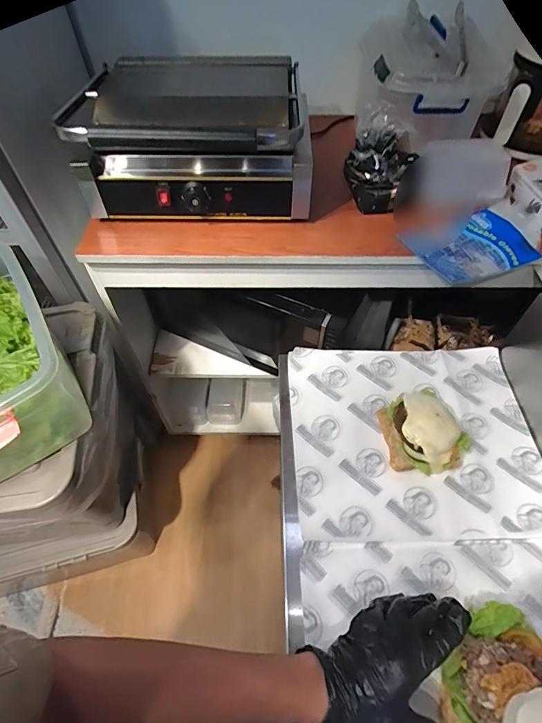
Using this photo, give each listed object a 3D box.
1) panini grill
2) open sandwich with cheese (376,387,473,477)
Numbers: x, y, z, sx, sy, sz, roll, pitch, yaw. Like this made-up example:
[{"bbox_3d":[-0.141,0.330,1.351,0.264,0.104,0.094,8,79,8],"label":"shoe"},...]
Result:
[{"bbox_3d":[-0.142,-0.458,0.770,0.410,0.184,0.427,-1,54,0],"label":"panini grill"},{"bbox_3d":[0.225,0.091,0.561,0.119,0.051,0.132,-4,54,-2],"label":"open sandwich with cheese"}]

